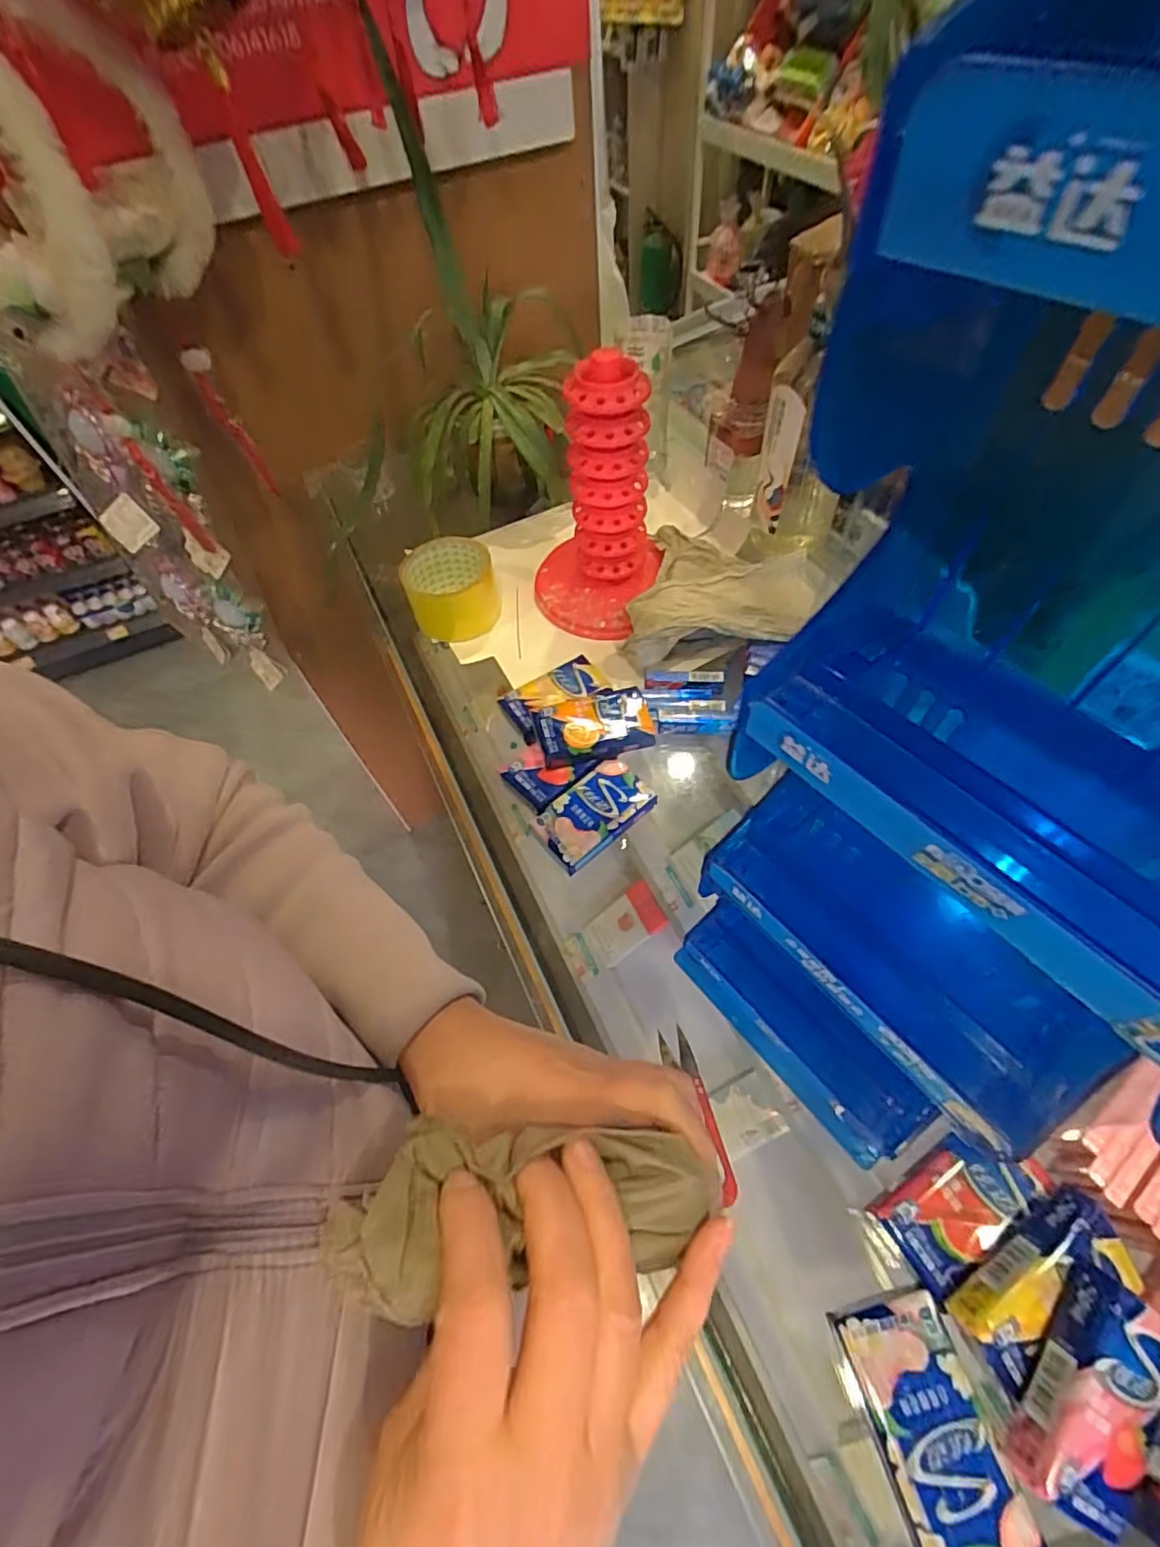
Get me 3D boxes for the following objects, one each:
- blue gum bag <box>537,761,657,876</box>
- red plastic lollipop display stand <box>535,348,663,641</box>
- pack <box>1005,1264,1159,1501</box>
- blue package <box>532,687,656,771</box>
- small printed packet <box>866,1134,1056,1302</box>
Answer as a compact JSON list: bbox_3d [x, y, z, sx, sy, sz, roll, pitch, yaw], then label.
[{"bbox_3d":[0.012,0.032,0.474,0.090,0.021,0.052,-36,62,-17],"label":"blue gum bag"},{"bbox_3d":[0.011,-0.247,0.542,0.124,0.204,0.127,0,58,5],"label":"red plastic lollipop display stand"},{"bbox_3d":[0.235,0.284,0.271,0.047,0.021,0.092,43,76,-7],"label":"pack"},{"bbox_3d":[0.012,-0.039,0.500,0.093,0.030,0.056,-13,58,-4],"label":"blue package"},{"bbox_3d":[0.207,0.230,0.324,0.089,0.010,0.044,-31,60,-14],"label":"small printed packet"}]

